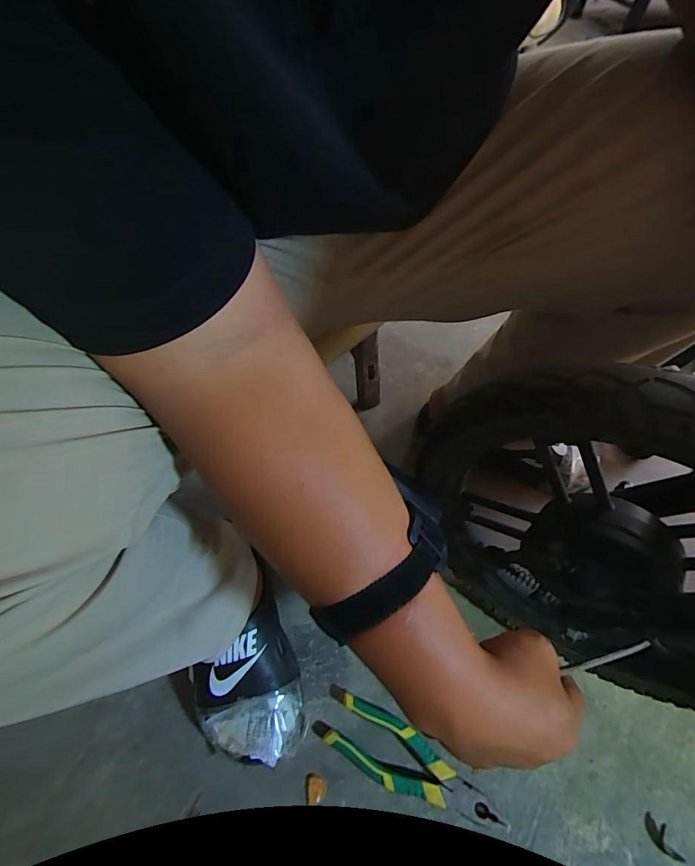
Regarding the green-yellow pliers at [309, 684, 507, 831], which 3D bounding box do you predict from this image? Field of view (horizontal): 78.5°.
[{"bbox_3d":[0.064,0.360,0.466,0.206,0.021,0.060,26,62,15],"label":"green-yellow pliers"}]

